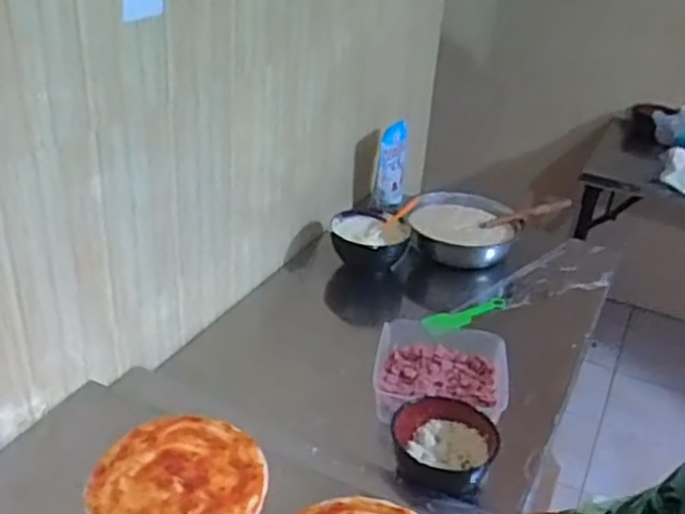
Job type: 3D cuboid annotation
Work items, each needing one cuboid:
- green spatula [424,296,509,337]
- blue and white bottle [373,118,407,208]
[{"bbox_3d":[0.231,0.109,1.342,0.052,0.036,0.246,26,23,33],"label":"green spatula"},{"bbox_3d":[0.114,-0.216,1.716,0.067,0.208,0.067,4,31,2],"label":"blue and white bottle"}]

